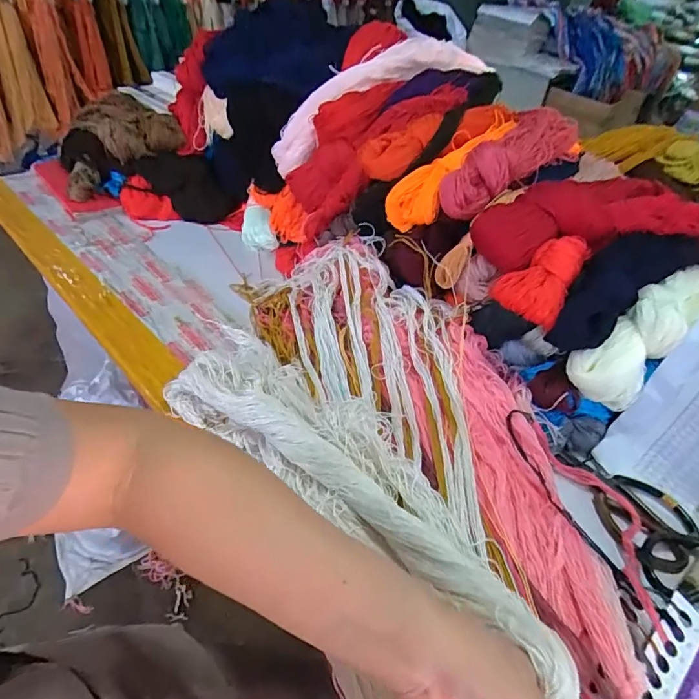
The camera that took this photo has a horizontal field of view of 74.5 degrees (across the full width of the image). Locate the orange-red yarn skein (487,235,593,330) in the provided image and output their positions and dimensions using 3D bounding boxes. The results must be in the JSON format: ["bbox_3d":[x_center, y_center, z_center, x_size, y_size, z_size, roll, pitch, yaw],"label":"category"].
[{"bbox_3d":[0.231,-0.092,0.560,0.079,0.040,0.121,26,79,23],"label":"orange-red yarn skein"}]

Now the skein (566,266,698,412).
[{"bbox_3d":[0.374,-0.035,0.554,0.266,0.084,0.069,-38,54,-14],"label":"skein"}]

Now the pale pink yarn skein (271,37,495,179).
[{"bbox_3d":[0.064,-0.464,0.823,0.461,0.117,0.094,-33,50,-8],"label":"pale pink yarn skein"}]

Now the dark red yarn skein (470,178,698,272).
[{"bbox_3d":[0.329,-0.169,0.606,0.337,0.082,0.092,-8,43,-16],"label":"dark red yarn skein"}]

